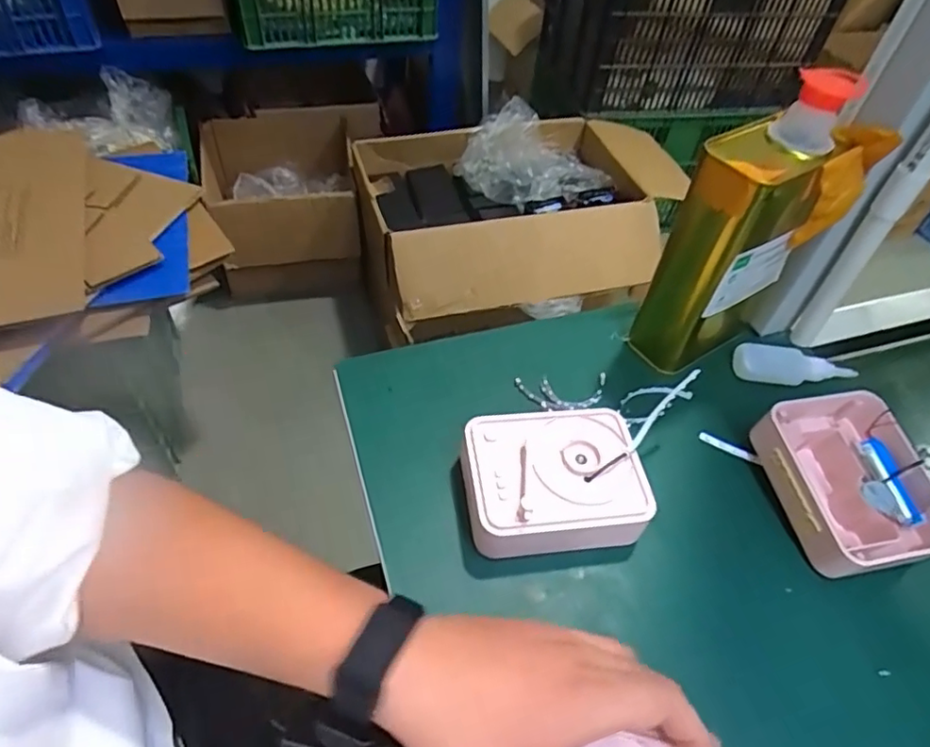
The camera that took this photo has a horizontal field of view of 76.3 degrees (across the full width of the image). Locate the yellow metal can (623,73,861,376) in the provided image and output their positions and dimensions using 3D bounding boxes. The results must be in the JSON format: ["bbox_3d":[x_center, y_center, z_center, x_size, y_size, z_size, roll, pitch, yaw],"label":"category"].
[{"bbox_3d":[0.222,-0.110,0.491,0.114,0.238,0.075,-32,60,-28],"label":"yellow metal can"}]

